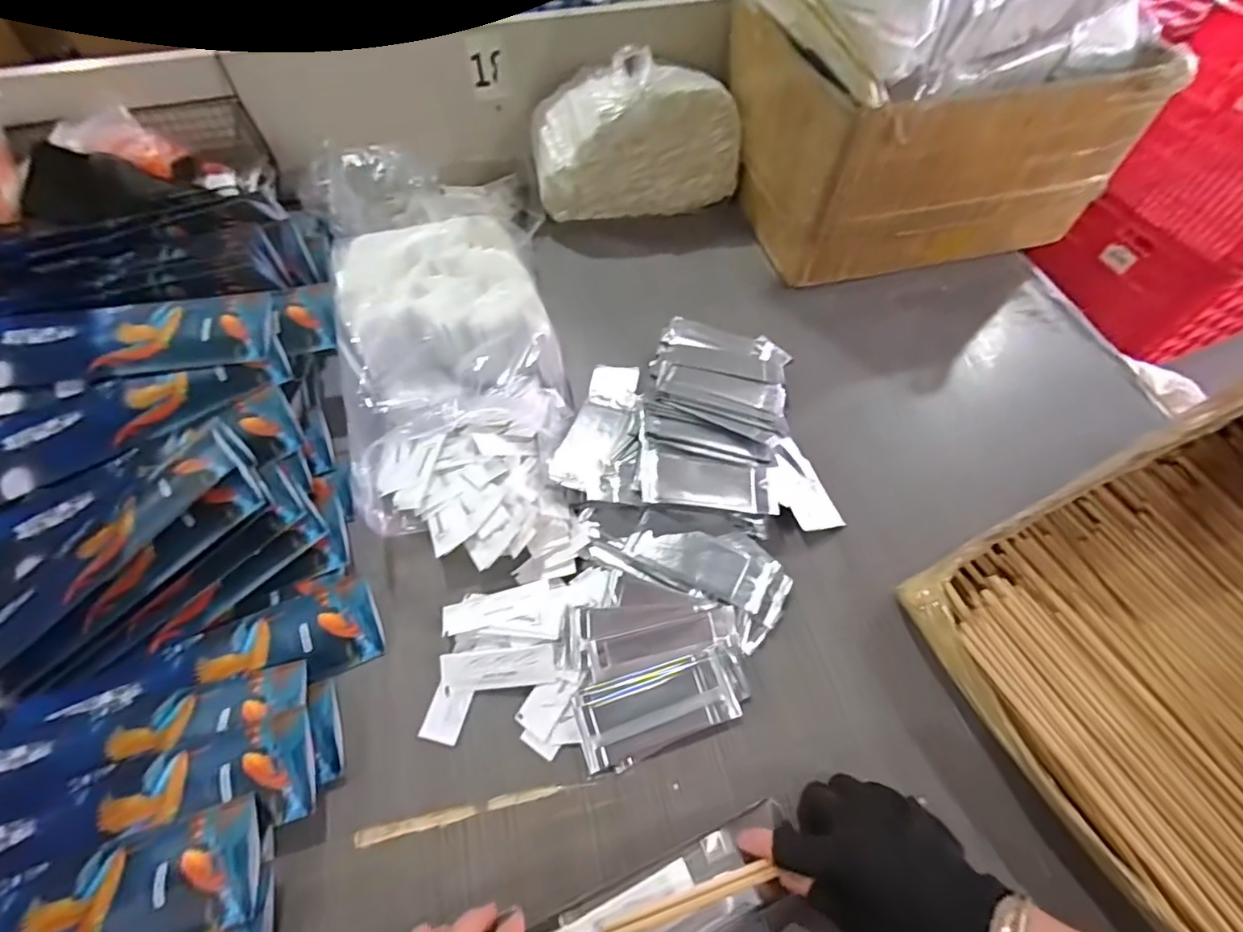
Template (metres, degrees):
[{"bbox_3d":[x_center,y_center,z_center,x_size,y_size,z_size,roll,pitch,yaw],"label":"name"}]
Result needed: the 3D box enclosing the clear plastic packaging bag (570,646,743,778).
[{"bbox_3d":[0.028,0.192,0.437,0.124,0.012,0.059,-16,61,-9],"label":"clear plastic packaging bag"}]

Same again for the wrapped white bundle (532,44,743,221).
[{"bbox_3d":[0.020,-0.425,0.730,0.264,0.152,0.093,-6,60,-4],"label":"wrapped white bundle"}]

